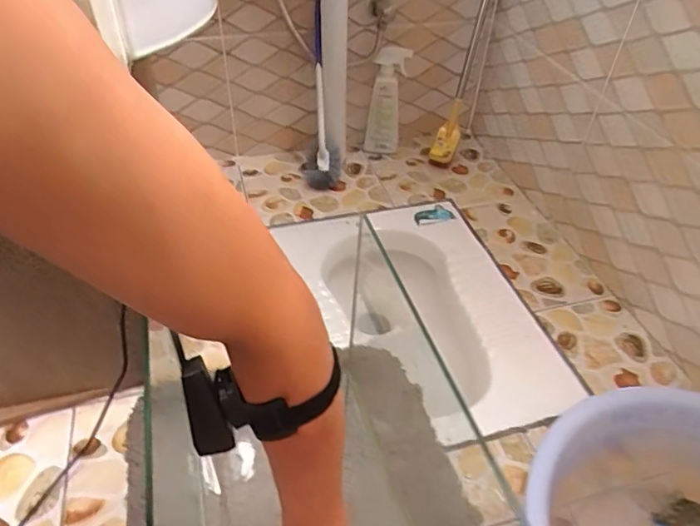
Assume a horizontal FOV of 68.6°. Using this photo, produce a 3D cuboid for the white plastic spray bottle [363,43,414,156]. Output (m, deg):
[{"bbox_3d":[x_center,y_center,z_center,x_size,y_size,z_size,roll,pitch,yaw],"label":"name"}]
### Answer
[{"bbox_3d":[0.081,-0.358,1.165,0.082,0.236,0.066,11,43,7],"label":"white plastic spray bottle"}]

